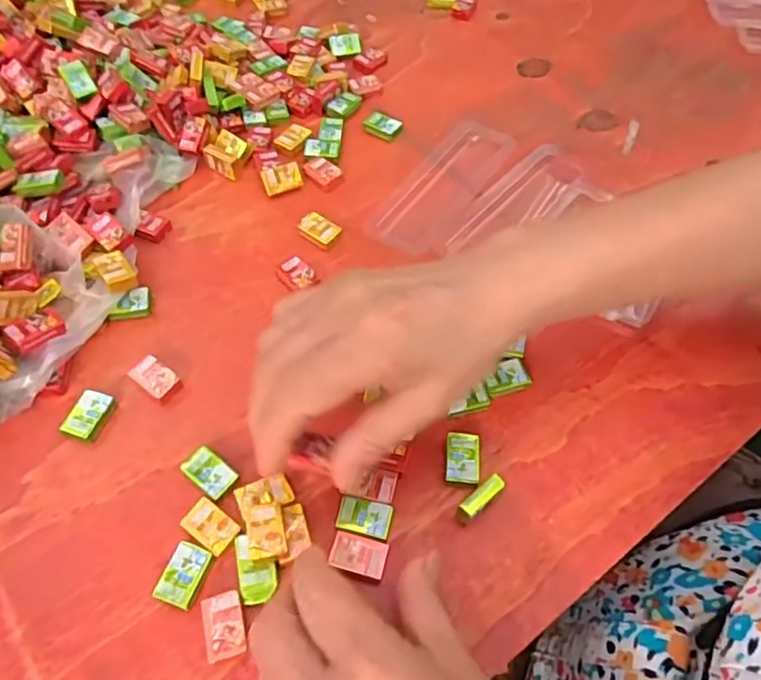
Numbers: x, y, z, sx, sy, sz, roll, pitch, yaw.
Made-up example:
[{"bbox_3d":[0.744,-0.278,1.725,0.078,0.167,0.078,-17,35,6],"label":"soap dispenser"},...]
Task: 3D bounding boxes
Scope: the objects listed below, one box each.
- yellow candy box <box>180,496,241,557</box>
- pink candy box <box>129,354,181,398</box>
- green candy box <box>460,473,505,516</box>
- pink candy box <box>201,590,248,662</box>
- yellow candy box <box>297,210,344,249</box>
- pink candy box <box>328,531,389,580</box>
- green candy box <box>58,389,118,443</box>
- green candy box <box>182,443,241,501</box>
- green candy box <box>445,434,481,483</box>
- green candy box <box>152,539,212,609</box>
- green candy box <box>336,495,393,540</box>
[{"bbox_3d":[-0.080,0.087,0.284,0.026,0.004,0.016,33,61,18],"label":"yellow candy box"},{"bbox_3d":[-0.122,0.020,0.328,0.023,0.009,0.016,31,61,17],"label":"pink candy box"},{"bbox_3d":[0.048,0.077,0.294,0.024,0.018,0.008,-35,65,-23],"label":"green candy box"},{"bbox_3d":[-0.068,0.124,0.263,0.017,0.008,0.026,-13,58,-11],"label":"pink candy box"},{"bbox_3d":[-0.040,-0.072,0.394,0.026,0.008,0.017,37,62,20],"label":"yellow candy box"},{"bbox_3d":[-0.010,0.100,0.281,0.025,0.006,0.016,13,57,6],"label":"pink candy box"},{"bbox_3d":[-0.151,0.039,0.315,0.018,0.007,0.025,17,58,9],"label":"green candy box"},{"bbox_3d":[-0.084,0.066,0.300,0.026,0.007,0.017,33,61,18],"label":"green candy box"},{"bbox_3d":[0.042,0.060,0.309,0.016,0.010,0.026,6,57,1],"label":"green candy box"},{"bbox_3d":[-0.088,0.106,0.274,0.017,0.007,0.026,16,57,8],"label":"green candy box"},{"bbox_3d":[-0.008,0.085,0.290,0.025,0.005,0.017,12,57,6],"label":"green candy box"}]

